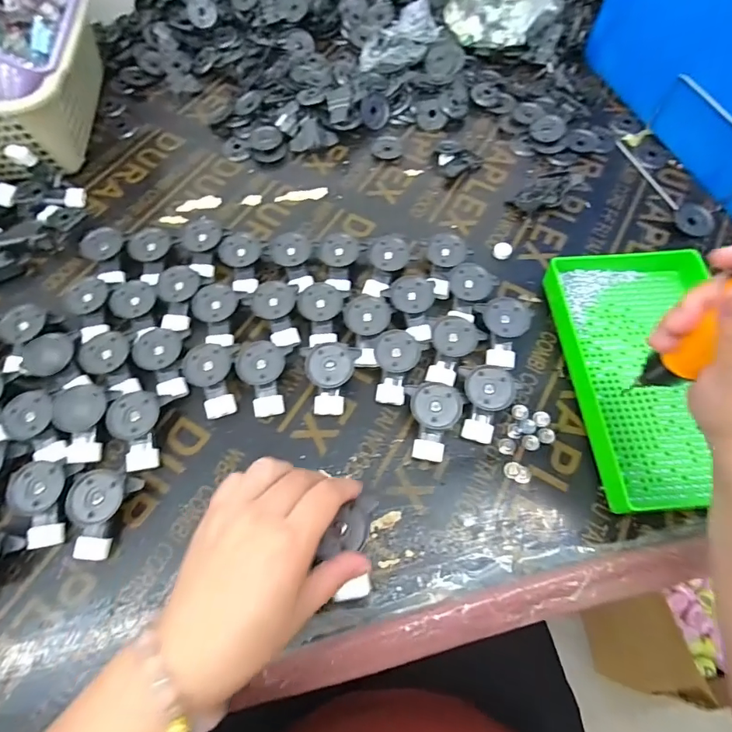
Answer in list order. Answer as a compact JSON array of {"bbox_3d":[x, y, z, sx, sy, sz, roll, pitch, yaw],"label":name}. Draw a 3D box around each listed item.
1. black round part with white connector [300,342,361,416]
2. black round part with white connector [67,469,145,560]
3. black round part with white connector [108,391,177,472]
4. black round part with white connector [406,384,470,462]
[{"bbox_3d":[-0.037,0.011,0.411,0.048,0.033,0.062,10,65,6],"label":"black round part with white connector"},{"bbox_3d":[-0.218,0.120,0.359,0.047,0.031,0.066,12,65,7],"label":"black round part with white connector"},{"bbox_3d":[-0.202,0.056,0.391,0.047,0.028,0.066,4,64,3],"label":"black round part with white connector"},{"bbox_3d":[0.059,0.050,0.393,0.048,0.027,0.063,8,64,5],"label":"black round part with white connector"}]

